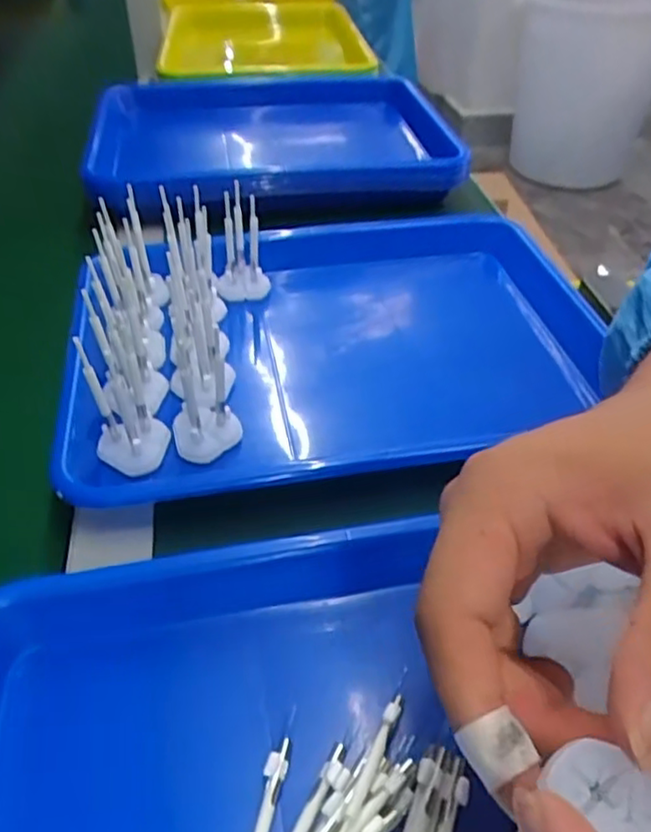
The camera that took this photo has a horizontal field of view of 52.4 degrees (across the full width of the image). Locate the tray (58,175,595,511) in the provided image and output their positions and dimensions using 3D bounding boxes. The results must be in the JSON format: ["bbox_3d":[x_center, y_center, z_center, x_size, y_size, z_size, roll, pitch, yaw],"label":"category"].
[{"bbox_3d":[0.015,-0.063,0.417,0.336,0.084,0.239,-8,43,-9],"label":"tray"}]

